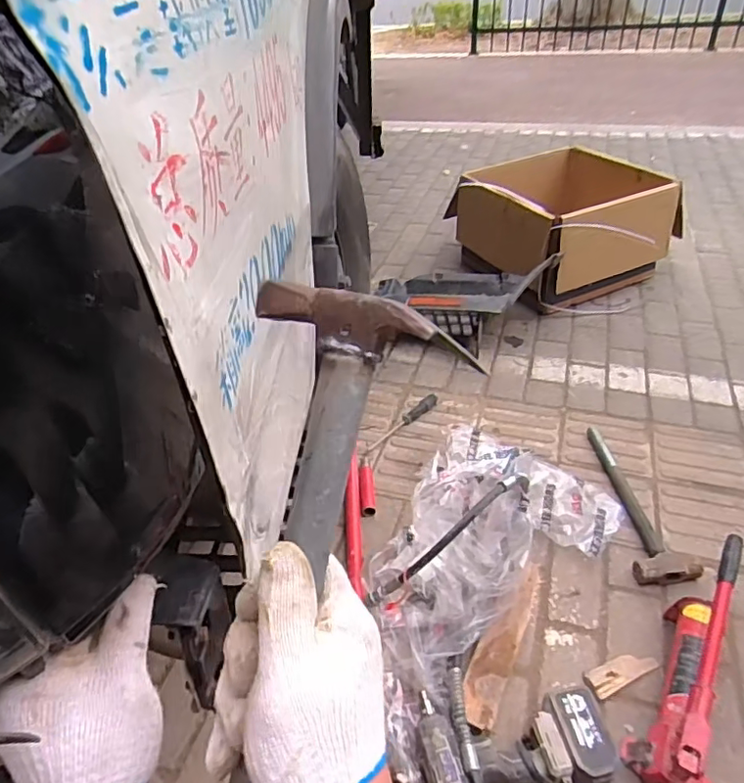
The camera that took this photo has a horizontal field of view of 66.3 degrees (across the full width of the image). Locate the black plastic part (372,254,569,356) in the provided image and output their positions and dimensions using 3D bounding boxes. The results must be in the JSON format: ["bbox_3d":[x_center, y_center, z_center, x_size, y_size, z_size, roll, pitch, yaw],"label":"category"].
[{"bbox_3d":[0.249,-0.267,1.662,0.453,0.185,0.339,19,45,27],"label":"black plastic part"}]

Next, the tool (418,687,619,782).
[{"bbox_3d":[0.198,0.504,0.806,0.257,0.071,0.154,-4,39,1],"label":"tool"}]

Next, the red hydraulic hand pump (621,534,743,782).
[{"bbox_3d":[0.492,0.395,0.846,0.115,0.122,0.381,22,46,29],"label":"red hydraulic hand pump"}]

